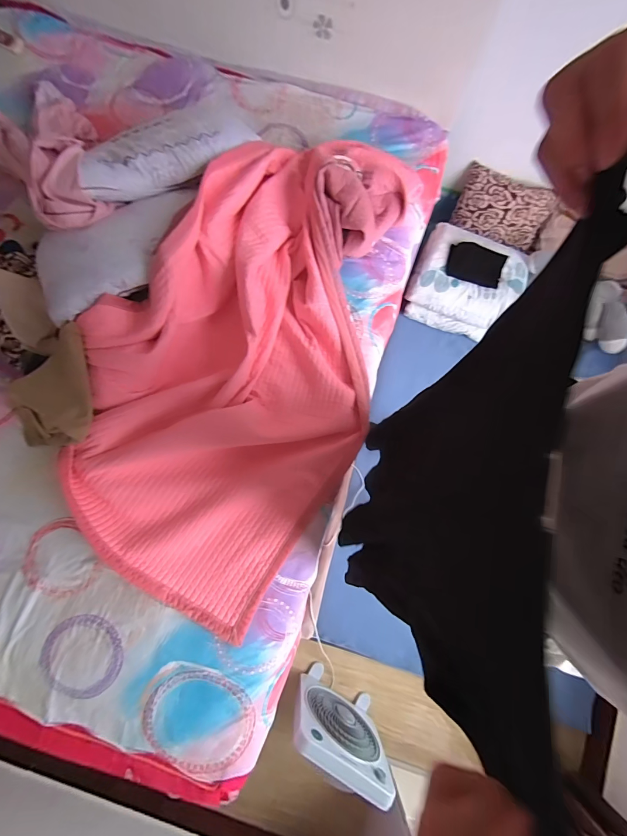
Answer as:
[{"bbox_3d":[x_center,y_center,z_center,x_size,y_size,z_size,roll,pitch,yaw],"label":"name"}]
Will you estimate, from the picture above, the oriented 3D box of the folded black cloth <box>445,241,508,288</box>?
[{"bbox_3d":[0.678,-0.645,1.401,0.235,0.033,0.182,16,77,1],"label":"folded black cloth"}]

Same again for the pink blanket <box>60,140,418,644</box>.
[{"bbox_3d":[-0.162,-0.234,0.964,0.739,0.161,1.464,27,79,7],"label":"pink blanket"}]

